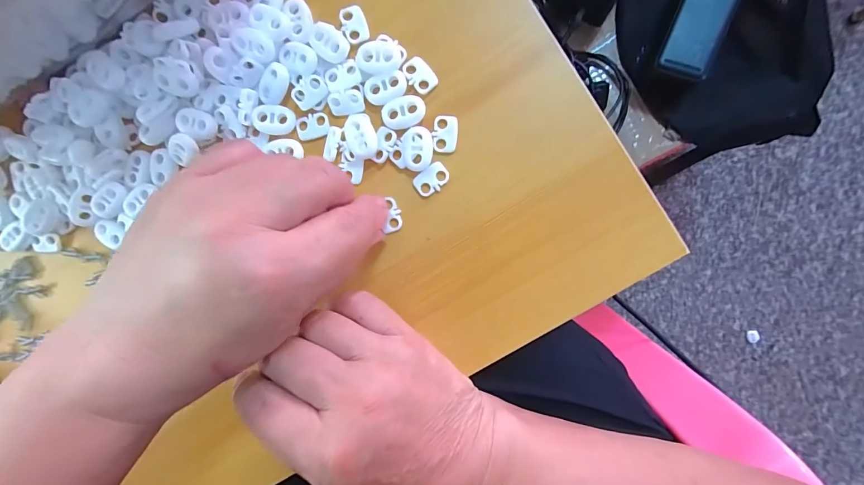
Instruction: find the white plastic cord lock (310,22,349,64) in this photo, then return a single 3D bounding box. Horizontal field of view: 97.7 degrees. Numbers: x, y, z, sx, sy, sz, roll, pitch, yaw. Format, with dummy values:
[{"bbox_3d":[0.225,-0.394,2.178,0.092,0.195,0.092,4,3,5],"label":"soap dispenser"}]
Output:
[{"bbox_3d":[-0.052,-0.102,0.192,0.021,0.004,0.016,36,97,3],"label":"white plastic cord lock"}]

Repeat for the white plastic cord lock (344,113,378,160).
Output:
[{"bbox_3d":[-0.037,-0.054,0.194,0.016,0.005,0.022,-19,92,8],"label":"white plastic cord lock"}]

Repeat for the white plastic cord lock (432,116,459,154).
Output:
[{"bbox_3d":[0.007,-0.056,0.193,0.012,0.004,0.018,7,95,6],"label":"white plastic cord lock"}]

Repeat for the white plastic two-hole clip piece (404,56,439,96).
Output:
[{"bbox_3d":[-0.006,-0.085,0.191,0.013,0.004,0.018,-37,90,8],"label":"white plastic two-hole clip piece"}]

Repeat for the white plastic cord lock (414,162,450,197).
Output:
[{"bbox_3d":[0.000,-0.033,0.196,0.019,0.004,0.012,-31,90,5],"label":"white plastic cord lock"}]

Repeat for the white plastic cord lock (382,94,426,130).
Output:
[{"bbox_3d":[-0.014,-0.067,0.191,0.022,0.004,0.016,-20,92,8],"label":"white plastic cord lock"}]

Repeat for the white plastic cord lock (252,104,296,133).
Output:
[{"bbox_3d":[-0.084,-0.065,0.198,0.021,0.004,0.014,4,95,6],"label":"white plastic cord lock"}]

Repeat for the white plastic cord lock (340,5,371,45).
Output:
[{"bbox_3d":[-0.040,-0.112,0.194,0.013,0.004,0.018,-17,92,8],"label":"white plastic cord lock"}]

